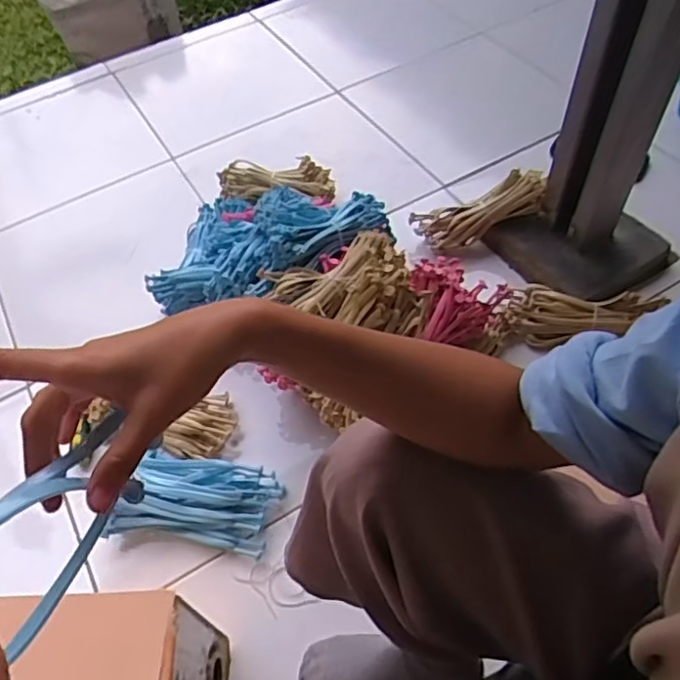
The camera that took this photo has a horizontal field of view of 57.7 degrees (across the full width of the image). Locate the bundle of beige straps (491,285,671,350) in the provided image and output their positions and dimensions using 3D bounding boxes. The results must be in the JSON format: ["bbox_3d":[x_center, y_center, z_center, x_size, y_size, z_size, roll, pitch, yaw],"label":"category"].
[{"bbox_3d":[0.335,-0.034,0.920,0.233,0.053,0.078,0,55,5],"label":"bundle of beige straps"}]

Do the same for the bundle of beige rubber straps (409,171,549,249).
[{"bbox_3d":[0.230,-0.212,1.013,0.217,0.064,0.057,-22,51,21],"label":"bundle of beige rubber straps"}]

